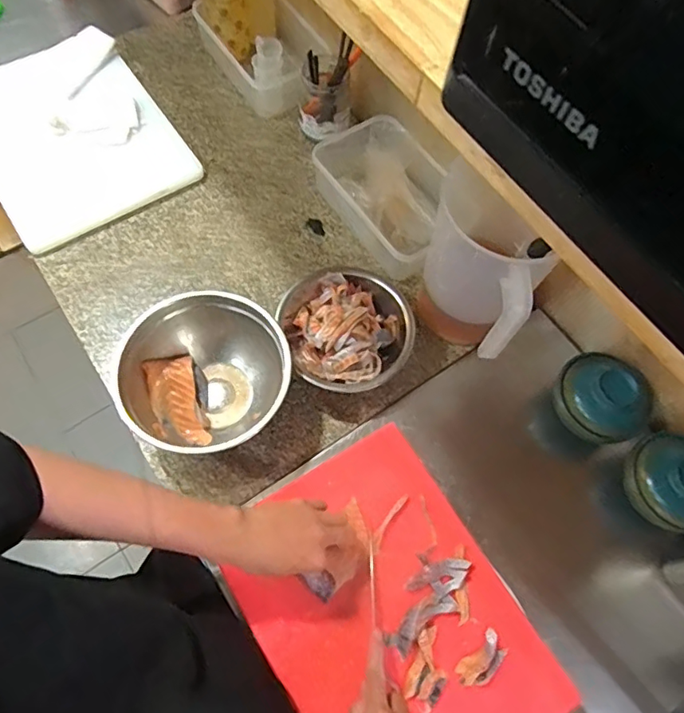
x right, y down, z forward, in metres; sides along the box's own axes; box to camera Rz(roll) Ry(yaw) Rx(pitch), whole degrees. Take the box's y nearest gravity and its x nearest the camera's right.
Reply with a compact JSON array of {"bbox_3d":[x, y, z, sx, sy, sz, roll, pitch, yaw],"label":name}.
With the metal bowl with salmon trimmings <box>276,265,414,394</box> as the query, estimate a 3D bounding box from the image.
[{"bbox_3d":[0.007,-0.037,0.740,0.163,0.079,0.180,-20,69,-12],"label":"metal bowl with salmon trimmings"}]

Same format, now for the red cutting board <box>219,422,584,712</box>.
[{"bbox_3d":[0.054,0.302,0.615,0.275,0.021,0.375,-30,71,-15],"label":"red cutting board"}]

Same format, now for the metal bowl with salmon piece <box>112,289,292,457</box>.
[{"bbox_3d":[-0.169,0.034,0.681,0.195,0.112,0.202,1,66,-3],"label":"metal bowl with salmon piece"}]

